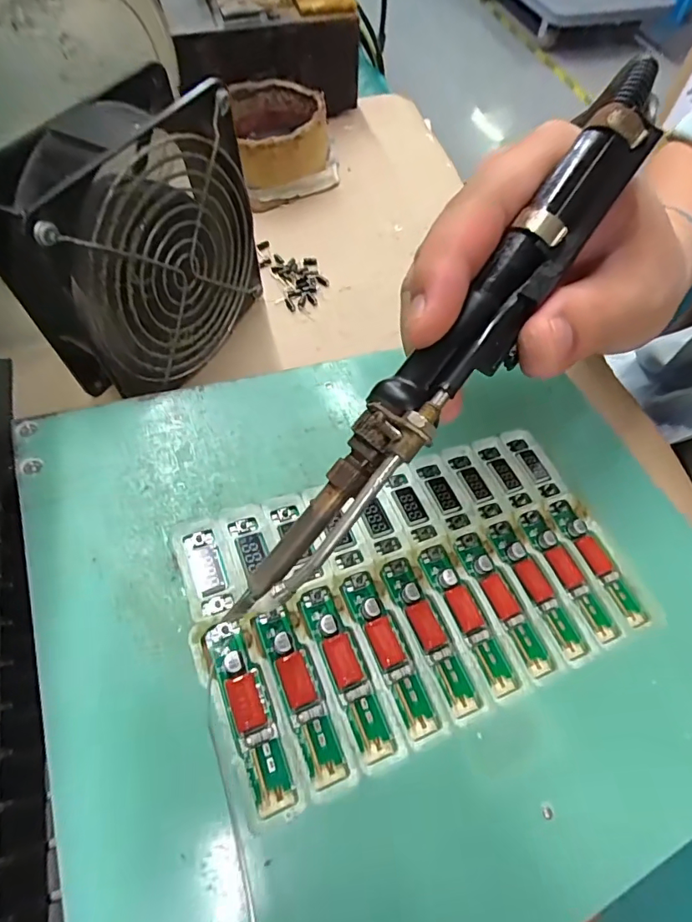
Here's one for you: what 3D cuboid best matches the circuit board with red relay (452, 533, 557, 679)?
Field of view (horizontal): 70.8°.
[{"bbox_3d":[0.060,0.055,0.188,0.012,0.007,0.057,-21,63,-13],"label":"circuit board with red relay"}]

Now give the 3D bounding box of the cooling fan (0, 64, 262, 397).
[{"bbox_3d":[-0.096,-0.102,0.238,0.050,0.110,0.120,28,62,12],"label":"cooling fan"}]

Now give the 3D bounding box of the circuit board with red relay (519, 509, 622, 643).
[{"bbox_3d":[0.091,0.046,0.200,0.010,0.008,0.057,-21,64,-15],"label":"circuit board with red relay"}]

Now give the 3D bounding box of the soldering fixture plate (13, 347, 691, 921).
[{"bbox_3d":[0.029,0.043,0.190,0.256,0.009,0.212,-14,61,-21],"label":"soldering fixture plate"}]

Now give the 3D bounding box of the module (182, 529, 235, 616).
[{"bbox_3d":[-0.049,0.039,0.174,0.011,0.005,0.031,-19,63,-14],"label":"module"}]

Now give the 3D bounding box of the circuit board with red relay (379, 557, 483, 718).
[{"bbox_3d":[0.030,0.062,0.177,0.013,0.007,0.057,-23,64,-16],"label":"circuit board with red relay"}]

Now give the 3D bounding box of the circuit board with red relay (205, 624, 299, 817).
[{"bbox_3d":[-0.031,0.079,0.154,0.012,0.006,0.056,-20,64,-14],"label":"circuit board with red relay"}]

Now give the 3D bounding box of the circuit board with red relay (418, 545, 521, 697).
[{"bbox_3d":[0.045,0.058,0.182,0.013,0.007,0.057,-23,63,-14],"label":"circuit board with red relay"}]

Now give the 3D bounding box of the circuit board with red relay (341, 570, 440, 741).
[{"bbox_3d":[0.015,0.066,0.171,0.011,0.007,0.057,-22,64,-15],"label":"circuit board with red relay"}]

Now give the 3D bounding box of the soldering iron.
[{"bbox_3d":[0.033,-0.034,0.143,0.025,0.016,0.198,38,91,17],"label":"soldering iron"}]

